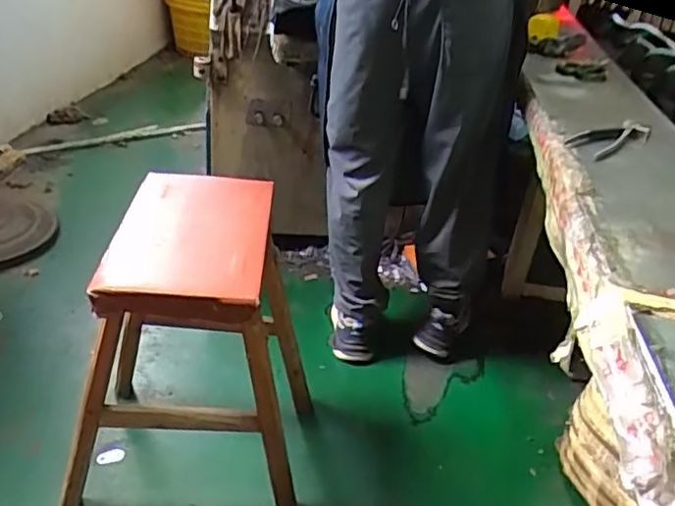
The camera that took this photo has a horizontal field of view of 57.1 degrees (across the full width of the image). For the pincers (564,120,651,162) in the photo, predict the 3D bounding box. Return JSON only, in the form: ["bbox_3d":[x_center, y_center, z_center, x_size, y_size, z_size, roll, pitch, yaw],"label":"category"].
[{"bbox_3d":[0.425,-0.181,0.966,0.178,0.026,0.065,-20,40,-37],"label":"pincers"}]

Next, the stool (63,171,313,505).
[{"bbox_3d":[-0.227,0.161,1.093,0.374,0.483,0.371,5,31,-2],"label":"stool"}]

